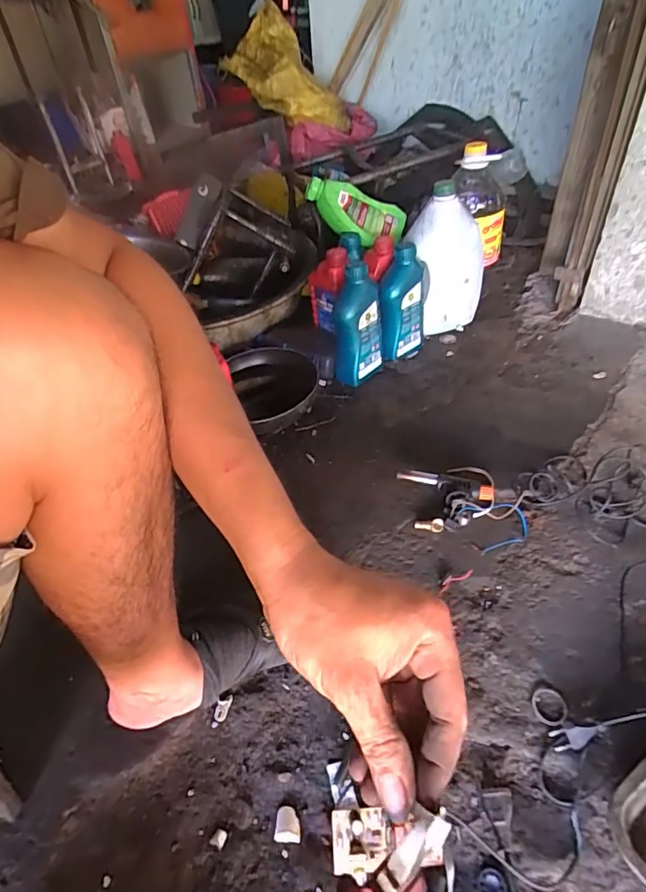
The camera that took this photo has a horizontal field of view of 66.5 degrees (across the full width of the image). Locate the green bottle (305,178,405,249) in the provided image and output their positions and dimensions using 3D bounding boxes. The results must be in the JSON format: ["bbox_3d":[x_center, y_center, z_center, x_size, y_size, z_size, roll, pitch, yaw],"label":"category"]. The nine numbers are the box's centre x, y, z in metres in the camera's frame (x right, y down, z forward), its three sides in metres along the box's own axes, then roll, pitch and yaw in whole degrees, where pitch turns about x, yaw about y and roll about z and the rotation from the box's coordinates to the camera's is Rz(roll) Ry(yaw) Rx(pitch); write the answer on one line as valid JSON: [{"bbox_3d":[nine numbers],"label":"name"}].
[{"bbox_3d":[0.071,-0.521,1.115,0.233,0.084,0.097,19,44,-12],"label":"green bottle"}]

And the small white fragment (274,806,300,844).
[{"bbox_3d":[-0.038,0.407,0.529,0.027,0.008,0.030,1,45,7],"label":"small white fragment"}]

